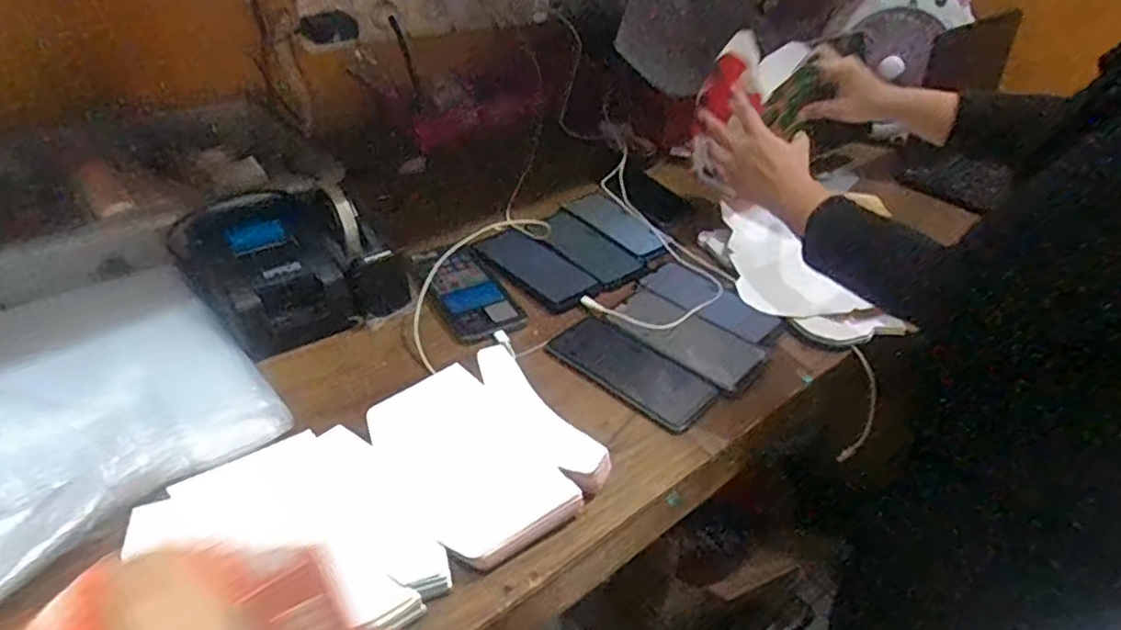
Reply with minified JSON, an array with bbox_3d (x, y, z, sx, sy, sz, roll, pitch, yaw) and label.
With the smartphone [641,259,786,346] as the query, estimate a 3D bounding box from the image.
[{"bbox_3d":[0.176,-0.019,0.783,0.075,0.006,0.170,-26,46,-35],"label":"smartphone"}]

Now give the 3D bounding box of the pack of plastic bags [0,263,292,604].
[{"bbox_3d":[-0.415,0.080,0.547,0.278,0.033,0.313,29,43,29],"label":"pack of plastic bags"}]

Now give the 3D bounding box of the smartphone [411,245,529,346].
[{"bbox_3d":[-0.105,-0.029,0.757,0.084,0.011,0.159,-20,49,-25],"label":"smartphone"}]

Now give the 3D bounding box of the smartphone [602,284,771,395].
[{"bbox_3d":[0.135,0.024,0.737,0.080,0.015,0.168,-28,48,-37],"label":"smartphone"}]

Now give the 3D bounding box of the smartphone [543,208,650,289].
[{"bbox_3d":[0.041,-0.086,0.842,0.079,0.012,0.158,-19,43,-30],"label":"smartphone"}]

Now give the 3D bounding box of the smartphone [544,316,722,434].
[{"bbox_3d":[0.074,0.053,0.687,0.163,0.013,0.082,30,43,30],"label":"smartphone"}]

